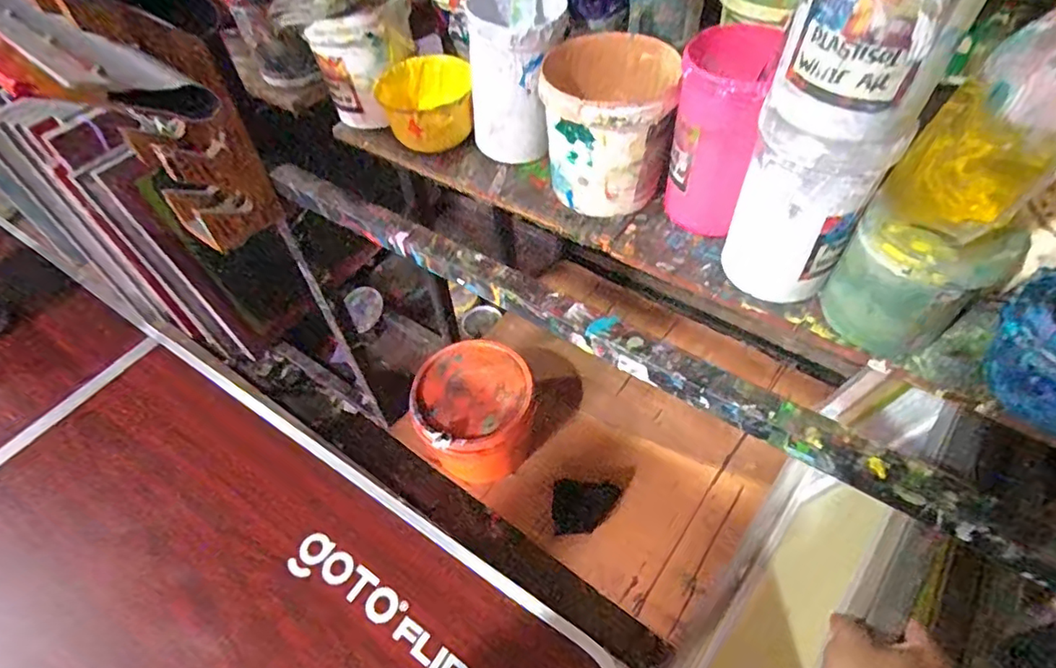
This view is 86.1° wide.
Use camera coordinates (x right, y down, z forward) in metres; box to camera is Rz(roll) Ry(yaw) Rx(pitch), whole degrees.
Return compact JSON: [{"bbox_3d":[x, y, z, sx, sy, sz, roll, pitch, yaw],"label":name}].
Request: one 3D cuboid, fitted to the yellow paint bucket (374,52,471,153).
[{"bbox_3d":[-0.106,-0.256,0.627,0.104,0.056,0.101,-2,51,2],"label":"yellow paint bucket"}]

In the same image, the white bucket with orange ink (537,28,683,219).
[{"bbox_3d":[0.074,-0.193,0.536,0.112,0.119,0.118,1,52,4],"label":"white bucket with orange ink"}]

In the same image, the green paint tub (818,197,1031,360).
[{"bbox_3d":[0.285,-0.043,0.418,0.085,0.106,0.092,-2,51,2],"label":"green paint tub"}]

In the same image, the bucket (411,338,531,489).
[{"bbox_3d":[-0.094,0.153,1.041,0.204,0.187,0.211,-2,51,2],"label":"bucket"}]

